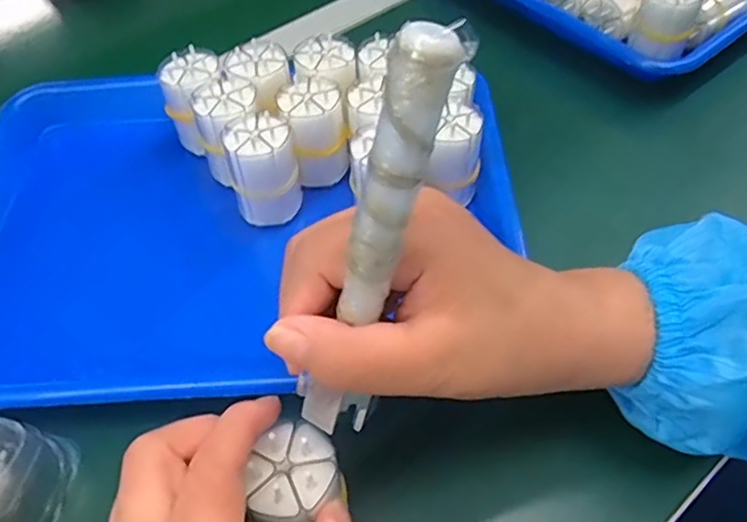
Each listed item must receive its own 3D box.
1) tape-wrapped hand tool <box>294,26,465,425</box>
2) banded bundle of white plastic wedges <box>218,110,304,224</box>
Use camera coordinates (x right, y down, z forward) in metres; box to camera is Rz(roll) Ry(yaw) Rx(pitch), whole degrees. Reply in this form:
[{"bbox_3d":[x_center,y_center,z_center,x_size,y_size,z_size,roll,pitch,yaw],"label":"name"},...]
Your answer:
[{"bbox_3d":[-0.001,0.004,0.199,0.017,0.157,0.016,-21,51,-36],"label":"tape-wrapped hand tool"},{"bbox_3d":[-0.064,-0.052,0.368,0.037,0.054,0.040,-15,52,-9],"label":"banded bundle of white plastic wedges"}]

